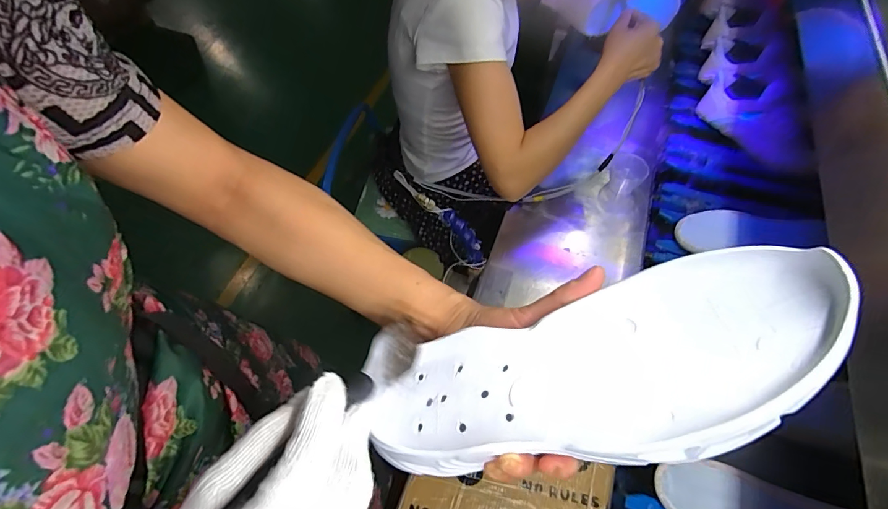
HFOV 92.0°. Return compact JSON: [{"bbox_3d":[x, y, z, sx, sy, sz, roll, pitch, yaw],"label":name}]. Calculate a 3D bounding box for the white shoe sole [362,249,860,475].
[{"bbox_3d":[0.071,0.063,0.238,0.246,0.047,0.091,-19,52,19],"label":"white shoe sole"}]

